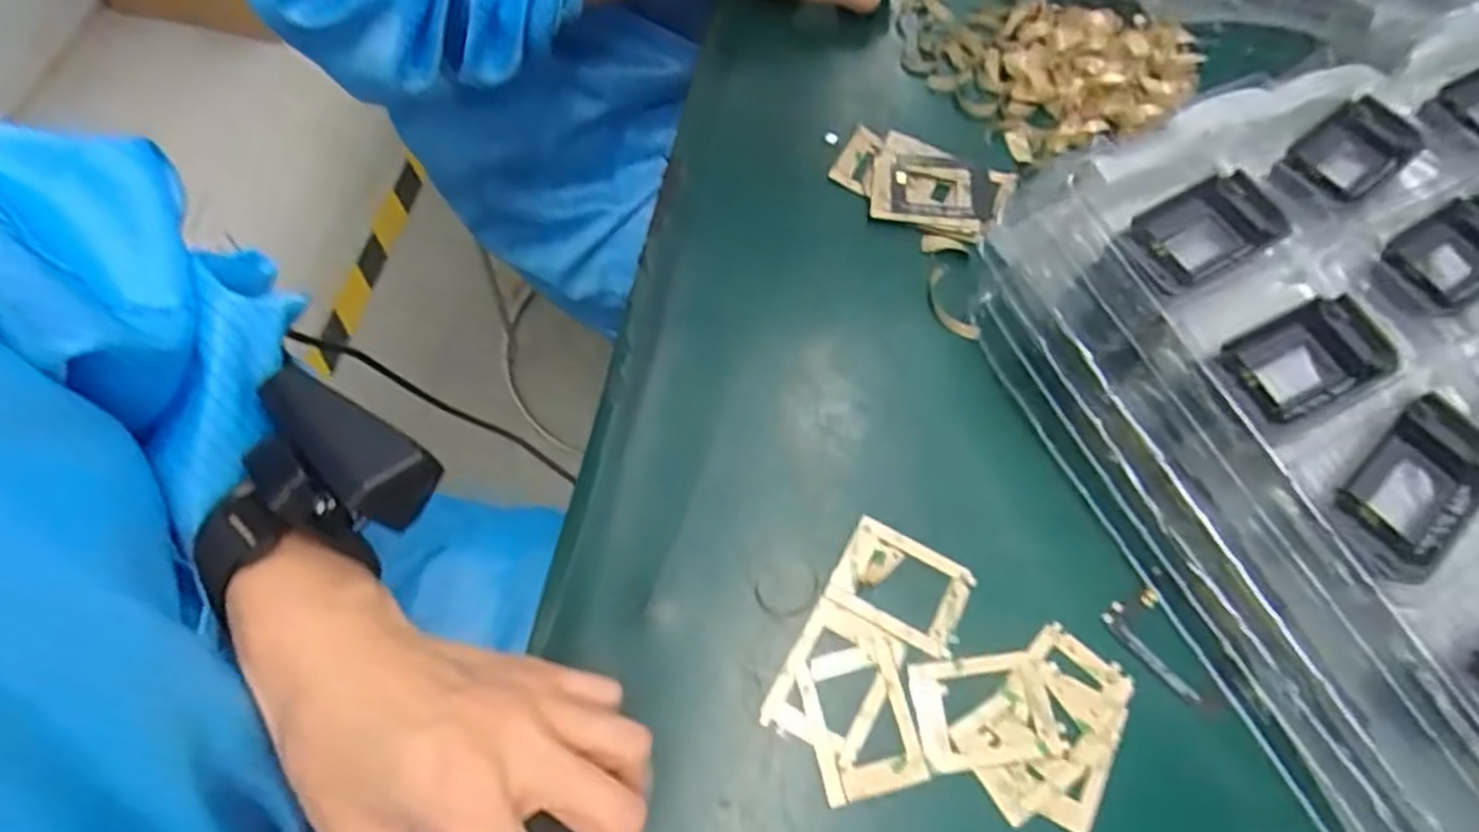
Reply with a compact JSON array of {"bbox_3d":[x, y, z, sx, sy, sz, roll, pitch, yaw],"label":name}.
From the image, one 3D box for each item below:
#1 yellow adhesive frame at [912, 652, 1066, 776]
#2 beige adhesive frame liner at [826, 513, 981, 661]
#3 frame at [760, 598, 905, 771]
[{"bbox_3d":[0.095,0.114,0.308,0.053,0.004,0.040,-5,66,-6],"label":"yellow adhesive frame"},{"bbox_3d":[0.067,0.070,0.328,0.053,0.004,0.040,27,66,8],"label":"beige adhesive frame liner"},{"bbox_3d":[0.037,0.104,0.311,0.039,0.004,0.053,29,67,9],"label":"frame"}]

